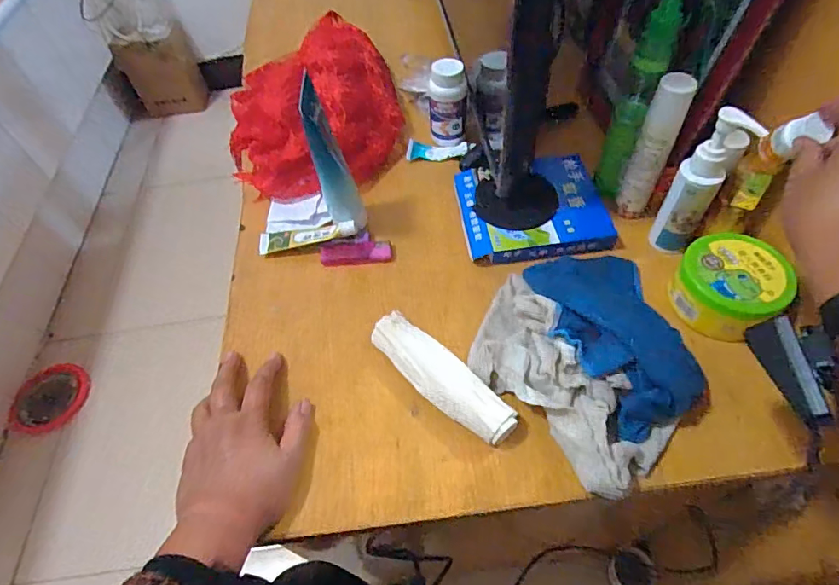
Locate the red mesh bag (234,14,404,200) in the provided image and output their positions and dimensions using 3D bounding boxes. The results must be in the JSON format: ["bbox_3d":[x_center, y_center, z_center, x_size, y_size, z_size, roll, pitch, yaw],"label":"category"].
[{"bbox_3d":[-0.151,-0.302,0.707,0.240,0.084,0.393,-10,54,-2],"label":"red mesh bag"}]

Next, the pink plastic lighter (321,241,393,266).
[{"bbox_3d":[-0.073,-0.045,0.558,0.081,0.007,0.027,-6,54,1],"label":"pink plastic lighter"}]

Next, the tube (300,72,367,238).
[{"bbox_3d":[-0.090,-0.138,0.530,0.041,0.178,0.058,-12,54,-3],"label":"tube"}]

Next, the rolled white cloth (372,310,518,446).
[{"bbox_3d":[0.018,0.079,0.454,0.043,0.026,0.160,-39,60,-21],"label":"rolled white cloth"}]

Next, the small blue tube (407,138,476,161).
[{"bbox_3d":[0.029,-0.194,0.660,0.087,0.015,0.040,5,55,9],"label":"small blue tube"}]

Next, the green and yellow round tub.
[{"bbox_3d":[0.301,-0.006,0.471,0.095,0.044,0.093,-3,54,4],"label":"green and yellow round tub"}]

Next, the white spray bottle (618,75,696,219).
[{"bbox_3d":[0.246,-0.148,0.513,0.034,0.157,0.029,27,61,22],"label":"white spray bottle"}]

